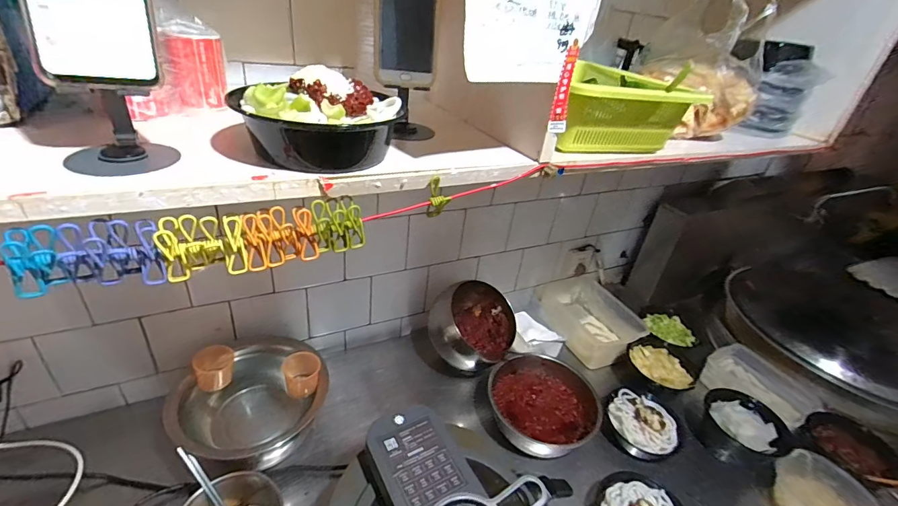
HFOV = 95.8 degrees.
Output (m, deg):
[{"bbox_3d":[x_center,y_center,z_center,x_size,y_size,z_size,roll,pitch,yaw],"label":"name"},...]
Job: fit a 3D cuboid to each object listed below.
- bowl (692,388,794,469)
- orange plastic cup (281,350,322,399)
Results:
[{"bbox_3d":[0.662,0.403,0.932,0.168,0.069,0.168,-14,42,-24],"label":"bowl"},{"bbox_3d":[-0.287,0.237,0.794,0.068,0.060,0.059,-8,40,-17],"label":"orange plastic cup"}]

